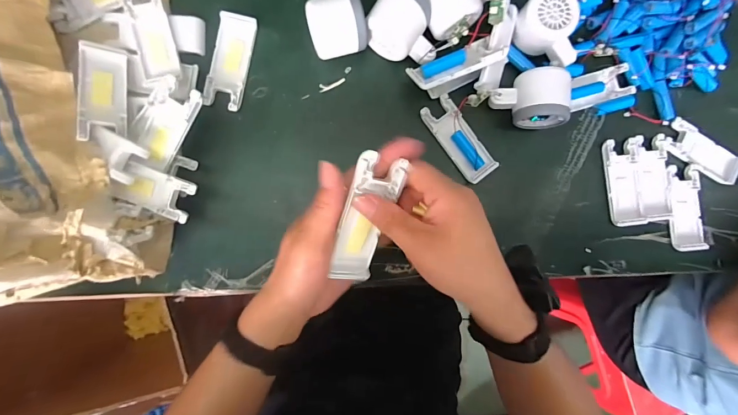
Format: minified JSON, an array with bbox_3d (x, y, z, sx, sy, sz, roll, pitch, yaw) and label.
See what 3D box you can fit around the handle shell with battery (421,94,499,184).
[{"bbox_3d":[0.104,-0.078,0.393,0.039,0.020,0.102,-36,92,-6],"label":"handle shell with battery"}]

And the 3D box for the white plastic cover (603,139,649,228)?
[{"bbox_3d":[0.309,-0.030,0.411,0.040,0.012,0.104,-4,89,-6],"label":"white plastic cover"}]

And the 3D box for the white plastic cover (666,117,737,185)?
[{"bbox_3d":[0.418,-0.068,0.424,0.099,0.014,0.045,29,86,-4],"label":"white plastic cover"}]

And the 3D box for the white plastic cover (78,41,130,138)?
[{"bbox_3d":[-0.263,-0.114,0.336,0.040,0.010,0.100,-3,79,-31],"label":"white plastic cover"}]

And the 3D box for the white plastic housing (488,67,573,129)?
[{"bbox_3d":[0.179,-0.125,0.388,0.081,0.048,0.061,7,92,-6],"label":"white plastic housing"}]

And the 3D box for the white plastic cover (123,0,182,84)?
[{"bbox_3d":[-0.225,-0.179,0.353,0.036,0.013,0.092,-15,90,-6],"label":"white plastic cover"}]

